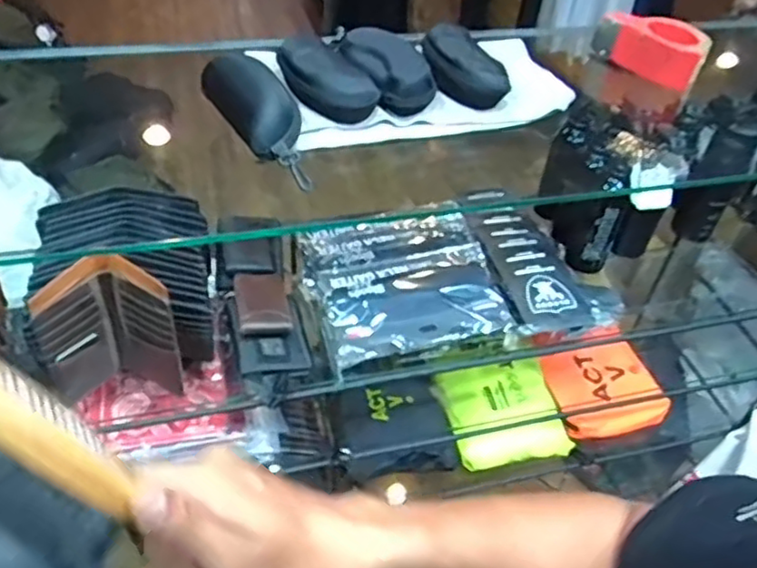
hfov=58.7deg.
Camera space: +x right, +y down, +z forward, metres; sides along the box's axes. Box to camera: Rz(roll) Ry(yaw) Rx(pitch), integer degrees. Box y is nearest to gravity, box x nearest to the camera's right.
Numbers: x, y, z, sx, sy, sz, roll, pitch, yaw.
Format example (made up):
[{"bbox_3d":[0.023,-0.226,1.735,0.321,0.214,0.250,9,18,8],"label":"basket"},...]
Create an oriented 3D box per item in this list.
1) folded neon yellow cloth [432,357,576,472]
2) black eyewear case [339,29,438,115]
[{"bbox_3d":[0.222,0.225,1.205,0.209,0.103,0.164,-2,44,-9],"label":"folded neon yellow cloth"},{"bbox_3d":[0.007,-0.253,0.780,0.072,0.043,0.142,-28,67,-31],"label":"black eyewear case"}]

